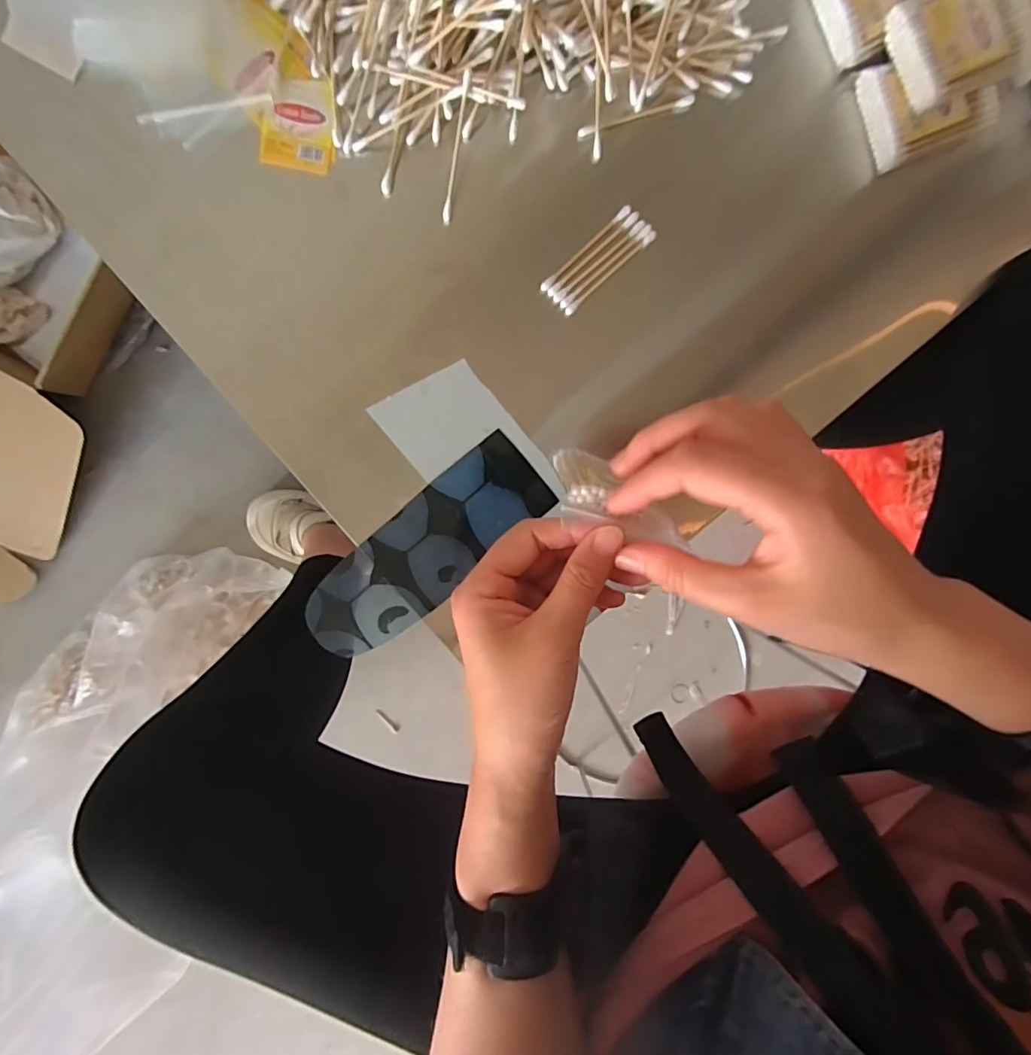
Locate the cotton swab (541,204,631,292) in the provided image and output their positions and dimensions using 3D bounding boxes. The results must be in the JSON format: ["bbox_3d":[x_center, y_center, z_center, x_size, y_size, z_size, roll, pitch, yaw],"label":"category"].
[{"bbox_3d":[0.042,-0.170,0.314,0.070,0.006,0.006,-42,96,2],"label":"cotton swab"}]

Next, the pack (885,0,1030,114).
[{"bbox_3d":[0.256,-0.282,0.293,0.076,0.018,0.056,-25,96,1],"label":"pack"}]

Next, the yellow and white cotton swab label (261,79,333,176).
[{"bbox_3d":[-0.125,-0.232,0.298,0.040,0.004,0.047,5,100,-5],"label":"yellow and white cotton swab label"}]

